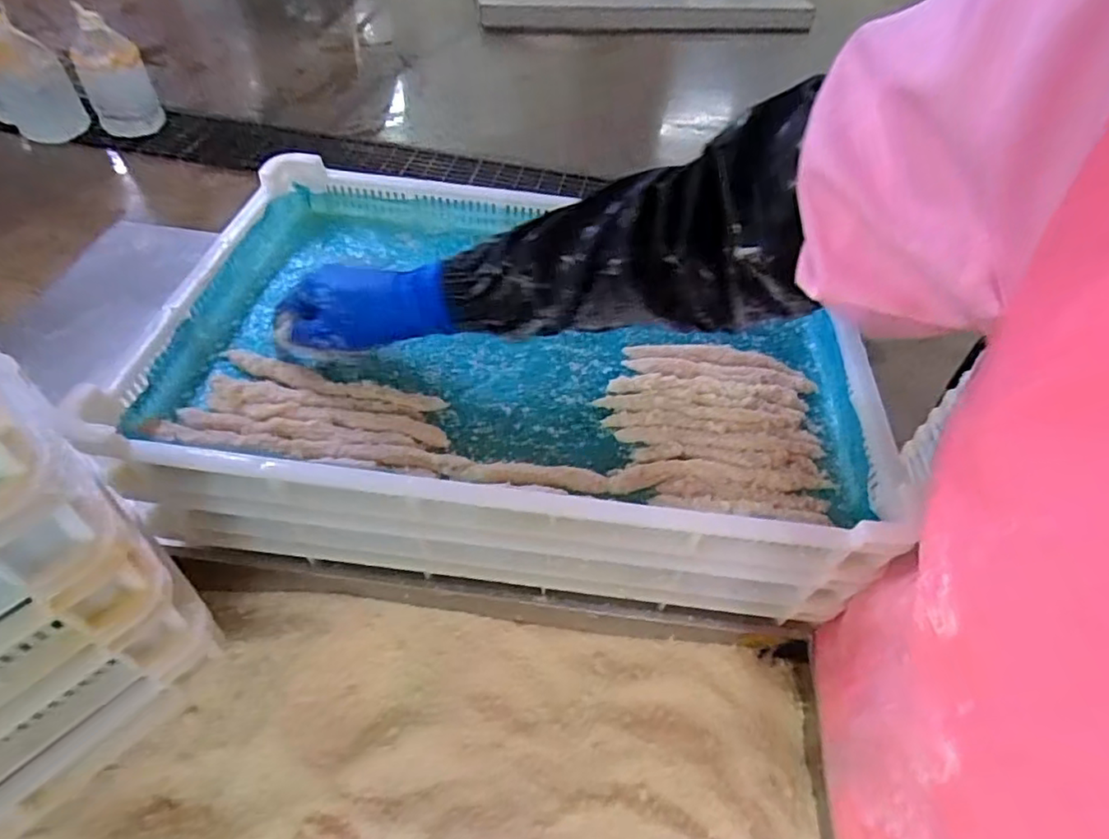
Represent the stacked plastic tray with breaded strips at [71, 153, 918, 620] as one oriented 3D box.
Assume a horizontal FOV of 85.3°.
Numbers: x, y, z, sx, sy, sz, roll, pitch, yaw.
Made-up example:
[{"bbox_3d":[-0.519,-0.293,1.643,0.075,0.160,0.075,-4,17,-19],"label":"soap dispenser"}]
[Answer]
[{"bbox_3d":[-0.032,-0.058,0.553,0.568,0.135,0.376,5,48,5],"label":"stacked plastic tray with breaded strips"}]

